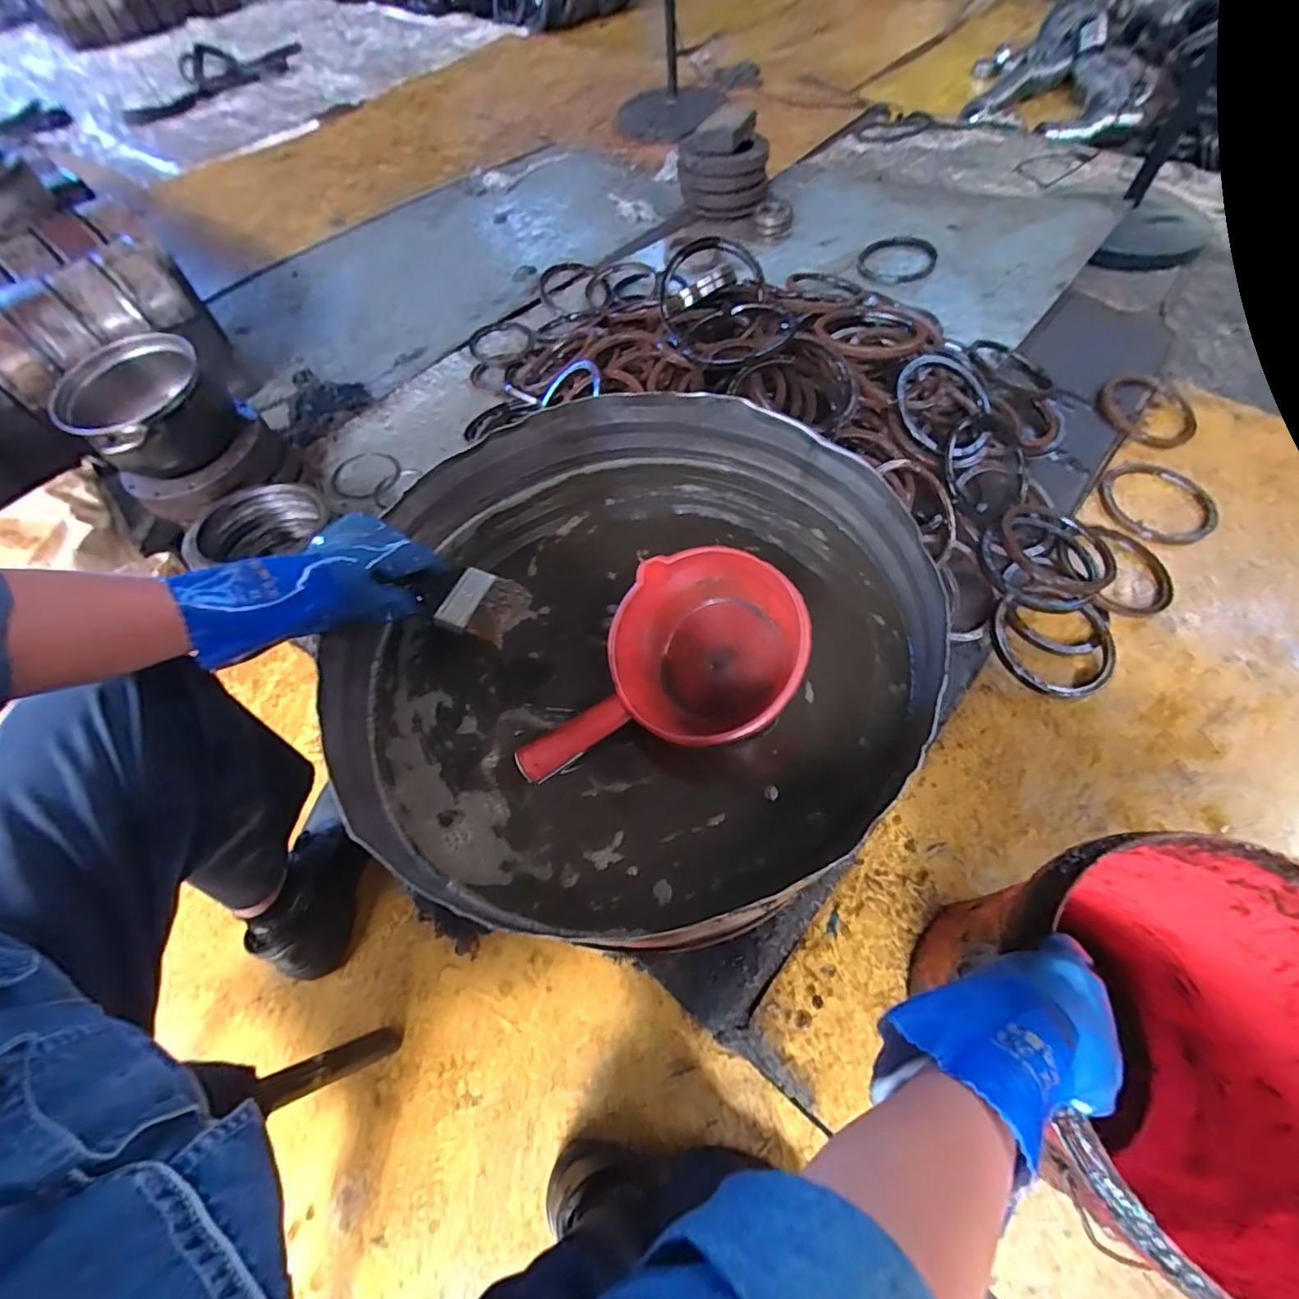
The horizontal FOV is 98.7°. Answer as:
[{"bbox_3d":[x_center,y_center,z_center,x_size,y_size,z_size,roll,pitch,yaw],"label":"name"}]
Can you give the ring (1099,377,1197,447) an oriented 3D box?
[{"bbox_3d":[1.087,-0.522,1.206,0.237,0.028,0.210,-13,67,-14],"label":"ring"}]

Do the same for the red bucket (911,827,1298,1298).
[{"bbox_3d":[0.444,0.354,0.501,0.288,0.282,0.295,1,58,-2],"label":"red bucket"}]

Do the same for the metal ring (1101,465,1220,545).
[{"bbox_3d":[0.990,-0.289,1.082,0.243,0.019,0.199,-35,64,-15],"label":"metal ring"}]

